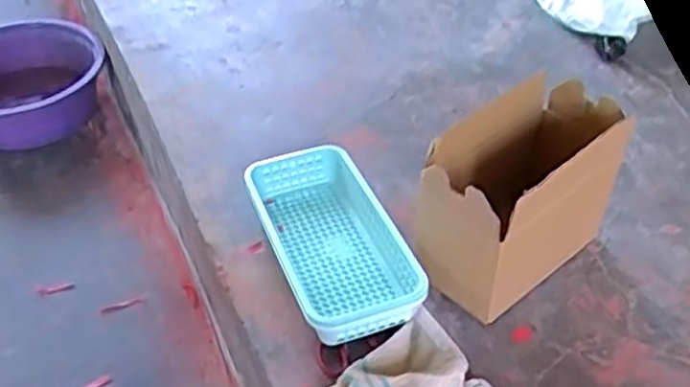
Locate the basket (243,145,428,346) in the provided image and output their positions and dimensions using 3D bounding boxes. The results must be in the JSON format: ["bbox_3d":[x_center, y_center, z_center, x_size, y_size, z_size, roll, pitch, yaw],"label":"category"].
[{"bbox_3d":[-0.014,0.049,0.803,0.135,0.061,0.254,-17,47,-15],"label":"basket"}]

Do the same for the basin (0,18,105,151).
[{"bbox_3d":[-0.541,-0.180,1.228,0.278,0.118,0.207,-11,45,-10],"label":"basin"}]

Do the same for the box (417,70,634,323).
[{"bbox_3d":[0.175,0.011,0.757,0.219,0.183,0.110,-32,52,-28],"label":"box"}]

